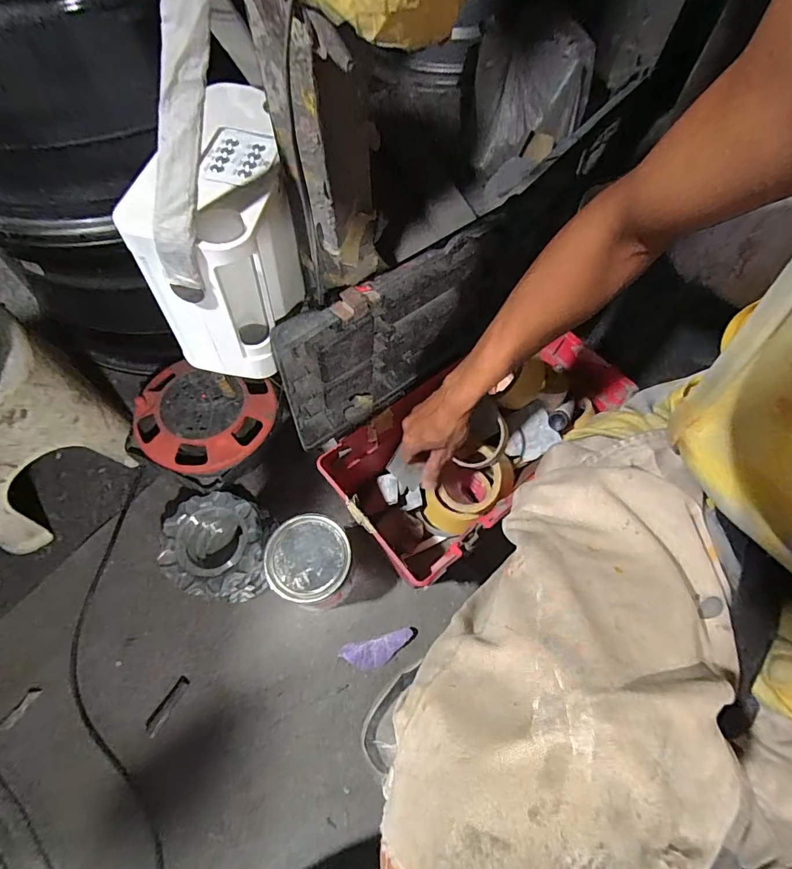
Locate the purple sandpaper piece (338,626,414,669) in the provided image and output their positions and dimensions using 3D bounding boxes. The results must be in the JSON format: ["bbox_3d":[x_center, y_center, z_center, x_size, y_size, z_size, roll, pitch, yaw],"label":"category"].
[{"bbox_3d":[-0.023,0.286,0.590,0.095,0.027,0.035,-12,66,-9],"label":"purple sandpaper piece"}]

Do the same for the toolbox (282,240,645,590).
[{"bbox_3d":[0.113,0.014,0.651,0.411,0.163,0.198,-37,72,-18],"label":"toolbox"}]

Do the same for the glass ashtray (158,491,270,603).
[{"bbox_3d":[-0.248,0.158,0.622,0.141,0.053,0.143,-4,65,-5],"label":"glass ashtray"}]

